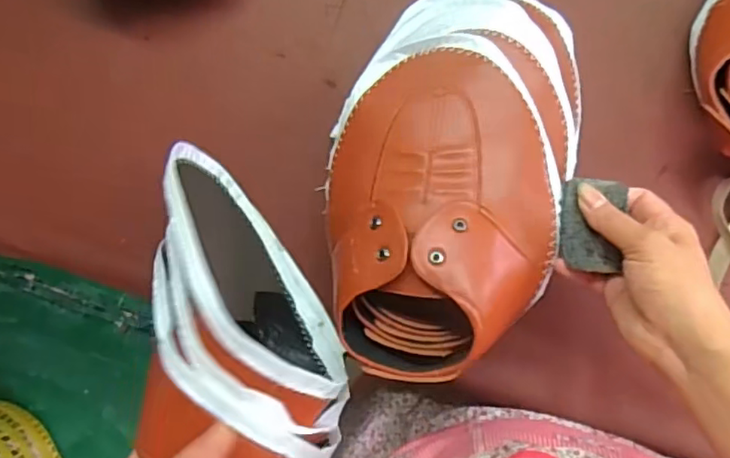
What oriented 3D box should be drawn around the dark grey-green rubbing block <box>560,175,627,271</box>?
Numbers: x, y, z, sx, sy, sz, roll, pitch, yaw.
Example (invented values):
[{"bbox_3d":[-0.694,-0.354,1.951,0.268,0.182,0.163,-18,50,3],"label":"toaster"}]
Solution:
[{"bbox_3d":[0.163,-0.005,0.437,0.043,0.017,0.064,9,91,9],"label":"dark grey-green rubbing block"}]

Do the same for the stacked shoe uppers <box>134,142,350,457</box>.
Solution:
[{"bbox_3d":[-0.108,0.067,0.470,0.099,0.199,0.259,-34,85,8],"label":"stacked shoe uppers"}]

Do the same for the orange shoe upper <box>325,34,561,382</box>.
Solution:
[{"bbox_3d":[0.052,-0.018,0.442,0.169,0.065,0.242,0,92,9],"label":"orange shoe upper"}]

